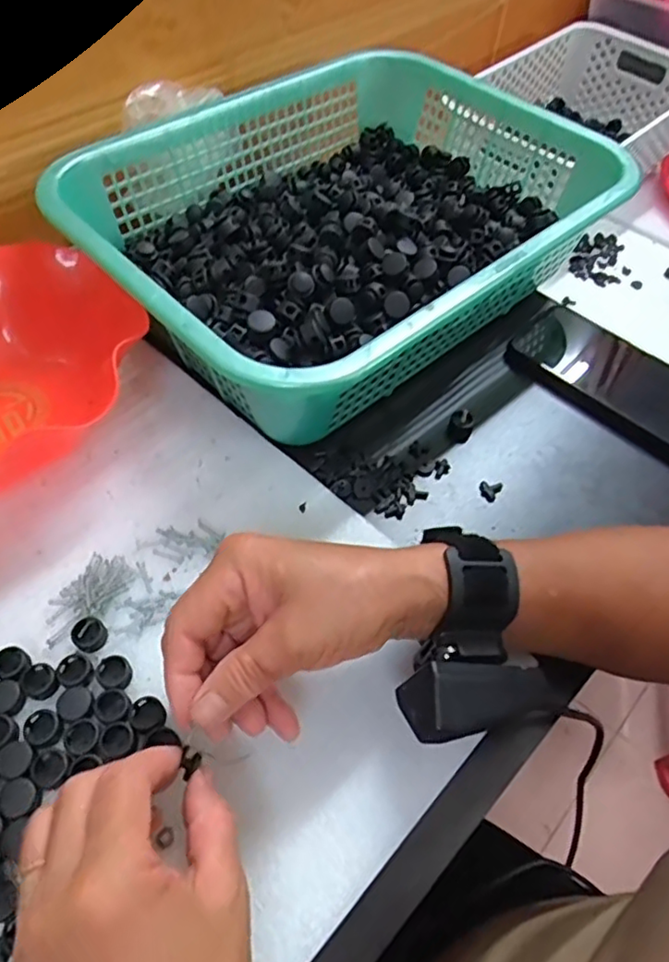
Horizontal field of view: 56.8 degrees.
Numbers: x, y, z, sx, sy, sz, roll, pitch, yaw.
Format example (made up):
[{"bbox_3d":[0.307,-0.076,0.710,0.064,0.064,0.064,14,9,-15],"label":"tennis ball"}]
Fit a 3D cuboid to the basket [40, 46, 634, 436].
[{"bbox_3d":[0.014,-0.211,0.497,0.401,0.092,0.305,-36,65,-25],"label":"basket"}]

